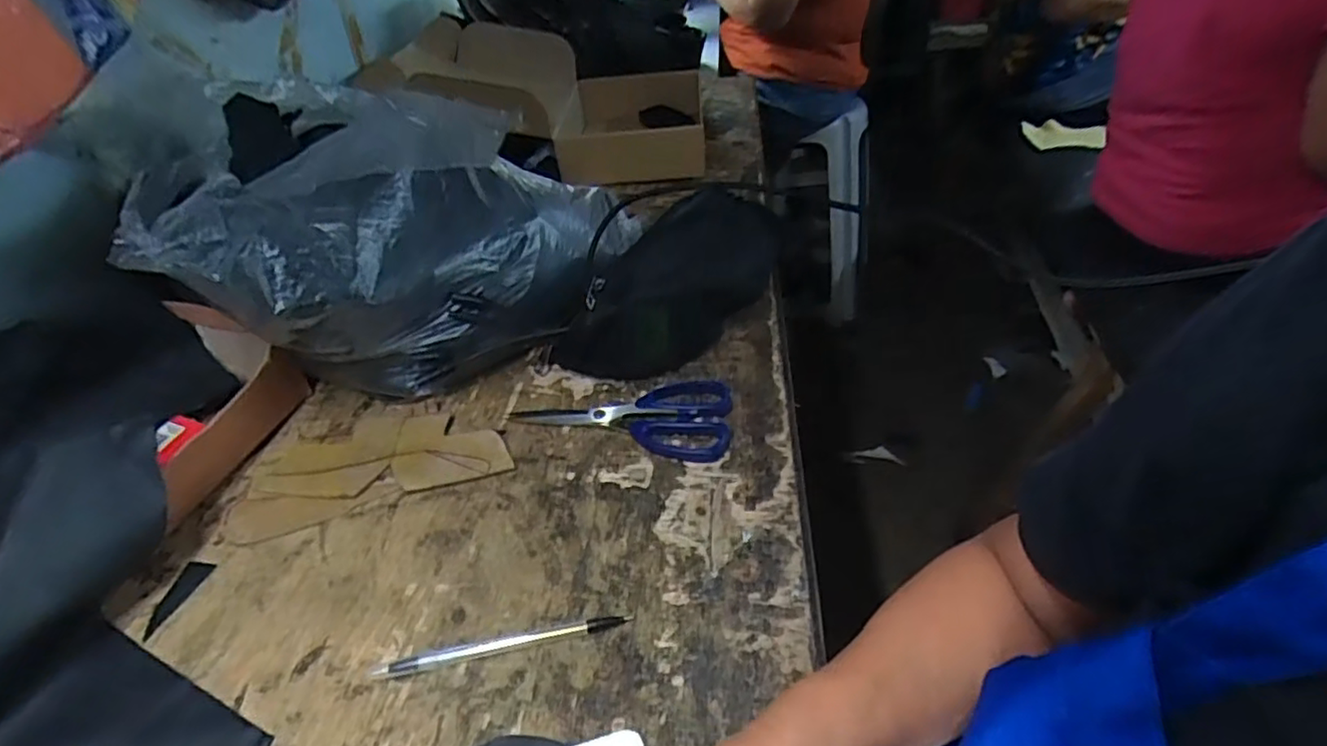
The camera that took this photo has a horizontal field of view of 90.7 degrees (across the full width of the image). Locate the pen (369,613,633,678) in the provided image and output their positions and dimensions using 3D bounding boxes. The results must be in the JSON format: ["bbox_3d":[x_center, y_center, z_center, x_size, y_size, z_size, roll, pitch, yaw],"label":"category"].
[{"bbox_3d":[-0.096,0.166,0.400,0.153,0.010,0.009,-10,39,-8],"label":"pen"}]

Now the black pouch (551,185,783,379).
[{"bbox_3d":[0.033,-0.099,0.642,0.107,0.108,0.309,29,49,35],"label":"black pouch"}]

